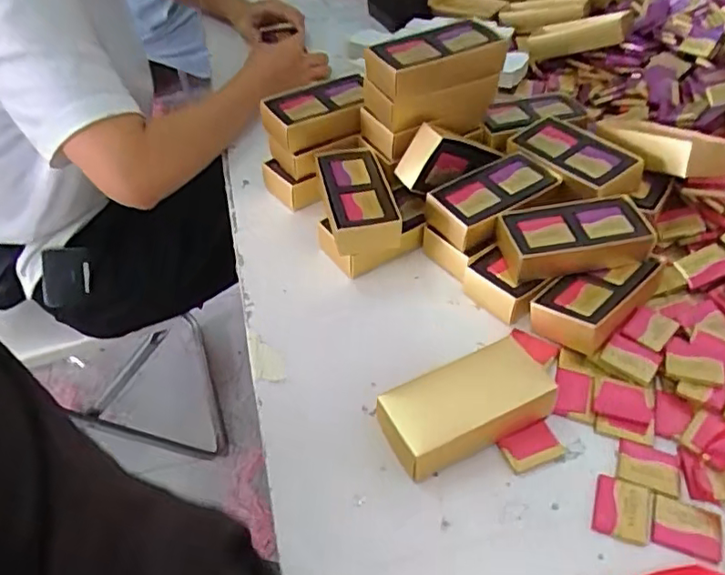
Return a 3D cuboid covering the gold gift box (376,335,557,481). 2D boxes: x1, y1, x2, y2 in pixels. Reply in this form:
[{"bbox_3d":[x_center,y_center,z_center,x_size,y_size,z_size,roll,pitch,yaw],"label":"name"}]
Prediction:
[{"bbox_3d":[0.070,0.085,0.418,0.113,0.036,0.056,-20,49,-19],"label":"gold gift box"}]

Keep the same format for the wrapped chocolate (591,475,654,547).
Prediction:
[{"bbox_3d":[0.165,0.140,0.382,0.035,0.004,0.039,15,47,14],"label":"wrapped chocolate"}]

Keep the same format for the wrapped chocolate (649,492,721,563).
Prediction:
[{"bbox_3d":[0.201,0.150,0.375,0.040,0.004,0.032,15,47,14],"label":"wrapped chocolate"}]

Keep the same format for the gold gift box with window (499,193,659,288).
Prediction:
[{"bbox_3d":[0.173,-0.040,0.496,0.115,0.032,0.057,-6,46,-7],"label":"gold gift box with window"}]

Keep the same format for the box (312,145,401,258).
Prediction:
[{"bbox_3d":[-0.005,-0.082,0.536,0.056,0.032,0.127,-7,46,-8],"label":"box"}]

